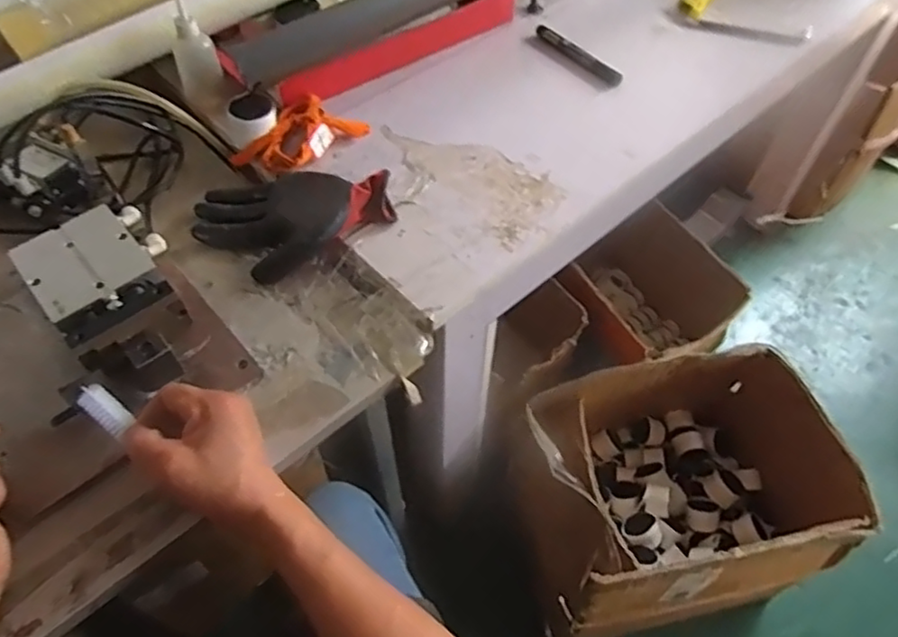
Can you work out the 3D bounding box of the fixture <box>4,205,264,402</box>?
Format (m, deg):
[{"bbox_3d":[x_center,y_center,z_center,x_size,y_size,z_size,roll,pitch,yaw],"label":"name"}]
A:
[{"bbox_3d":[-0.291,-0.010,0.578,0.122,0.050,0.224,-34,62,-22],"label":"fixture"}]

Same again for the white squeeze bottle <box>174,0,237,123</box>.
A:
[{"bbox_3d":[-0.284,-0.290,0.727,0.050,0.127,0.043,-17,34,-12],"label":"white squeeze bottle"}]

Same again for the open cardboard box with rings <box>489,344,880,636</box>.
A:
[{"bbox_3d":[0.324,0.279,1.007,0.429,0.337,0.337,-8,55,-6],"label":"open cardboard box with rings"}]

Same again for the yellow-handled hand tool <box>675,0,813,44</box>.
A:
[{"bbox_3d":[0.420,-0.440,0.901,0.175,0.034,0.112,21,57,14],"label":"yellow-handled hand tool"}]

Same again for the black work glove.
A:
[{"bbox_3d":[-0.156,-0.103,0.642,0.195,0.034,0.119,-10,55,-7],"label":"black work glove"}]

